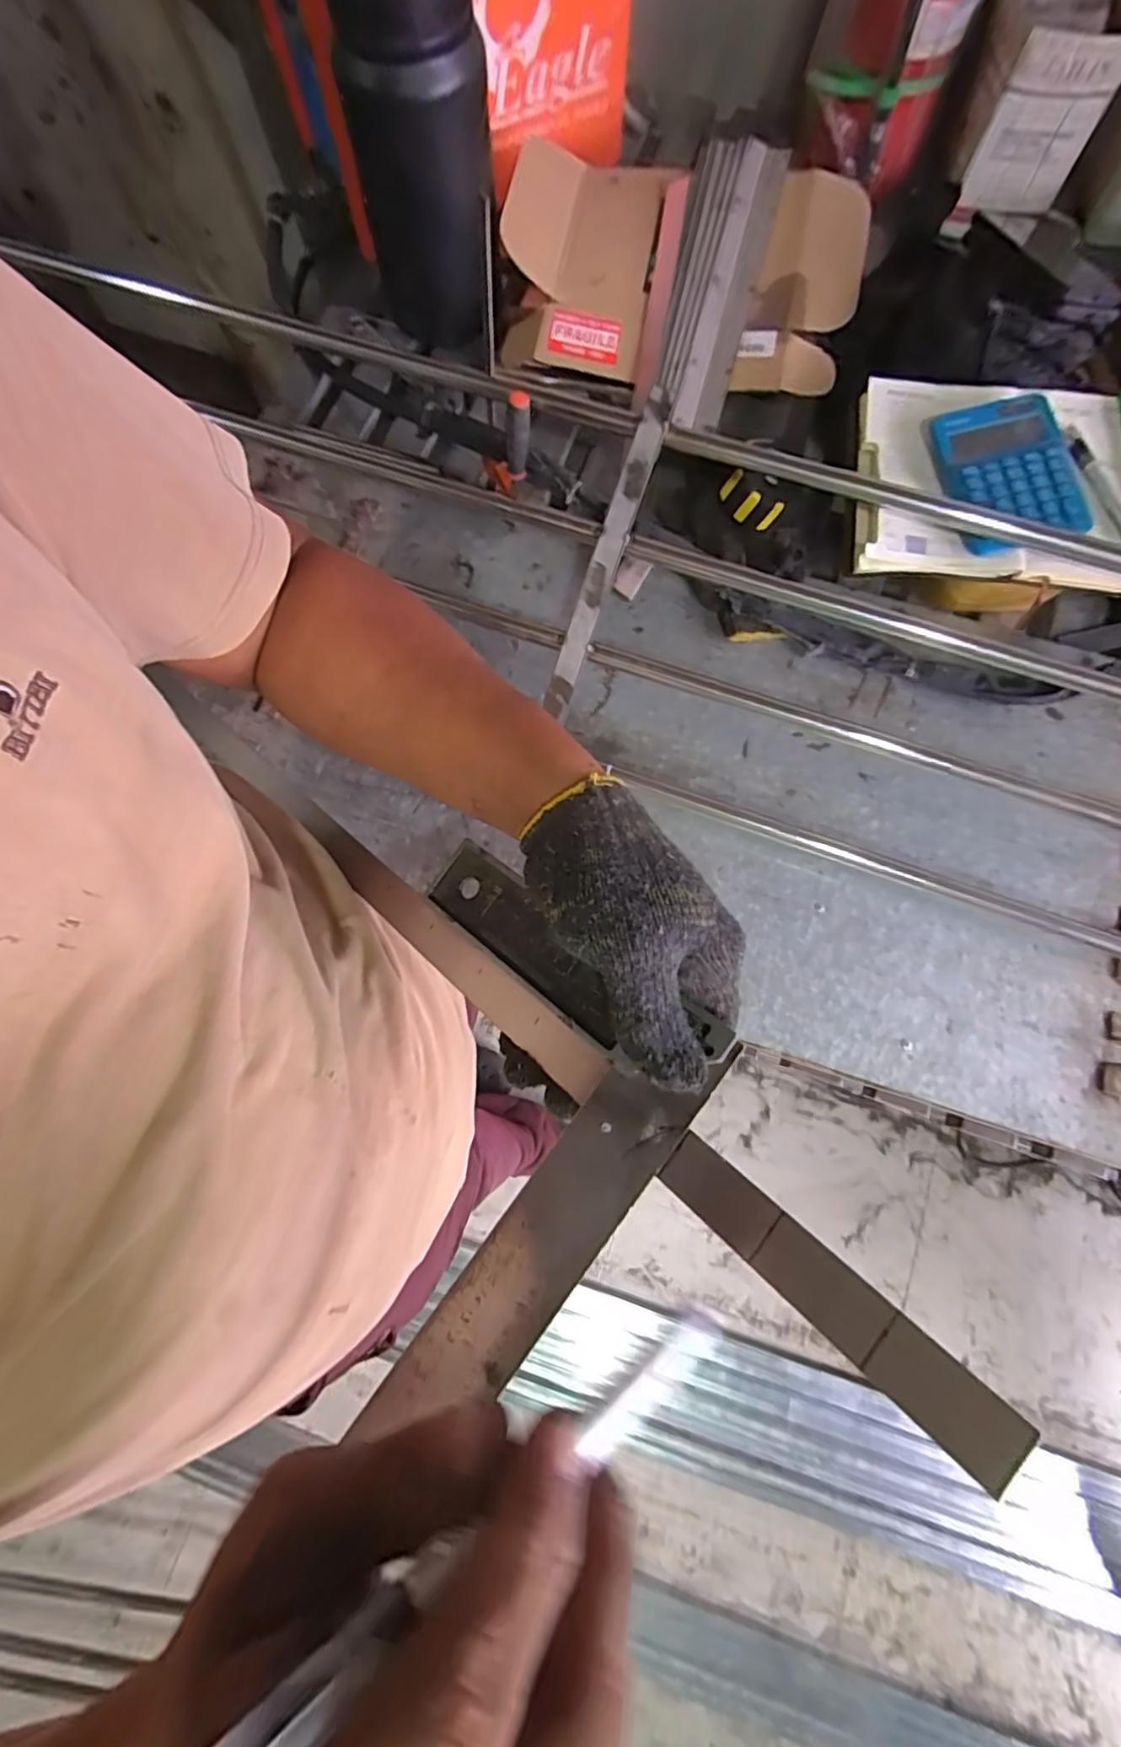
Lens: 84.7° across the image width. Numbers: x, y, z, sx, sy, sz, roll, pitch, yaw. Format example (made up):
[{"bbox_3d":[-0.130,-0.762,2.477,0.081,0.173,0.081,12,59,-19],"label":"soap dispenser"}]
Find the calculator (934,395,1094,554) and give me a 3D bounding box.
[{"bbox_3d":[0.399,-0.358,0.549,0.104,0.027,0.149,-6,76,-1],"label":"calculator"}]

